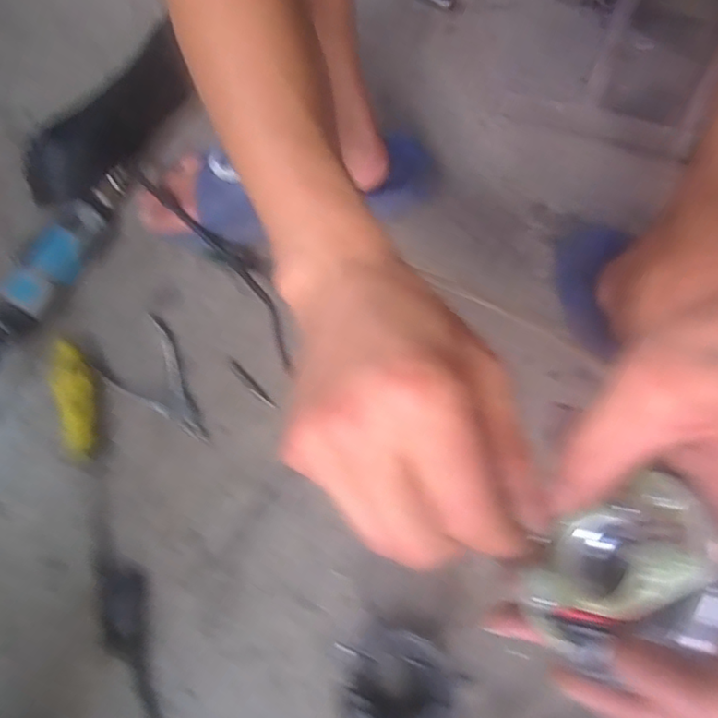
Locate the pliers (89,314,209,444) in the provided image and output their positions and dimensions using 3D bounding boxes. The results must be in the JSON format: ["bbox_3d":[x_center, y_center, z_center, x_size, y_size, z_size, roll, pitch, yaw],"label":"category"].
[{"bbox_3d":[-0.173,0.022,0.506,0.128,0.011,0.073,41,73,16],"label":"pliers"}]

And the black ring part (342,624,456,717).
[{"bbox_3d":[0.024,0.212,0.359,0.065,0.024,0.071,16,68,7],"label":"black ring part"}]

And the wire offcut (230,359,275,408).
[{"bbox_3d":[-0.096,0.022,0.503,0.008,0.004,0.060,-41,72,-15],"label":"wire offcut"}]

